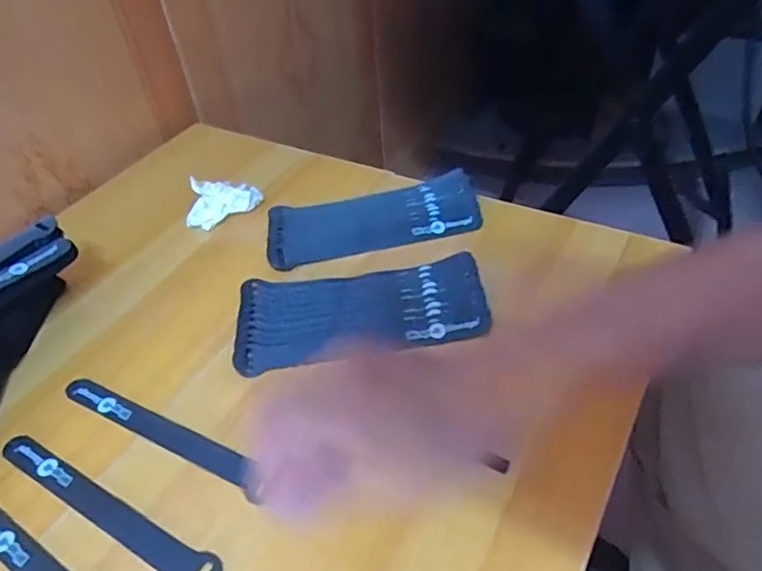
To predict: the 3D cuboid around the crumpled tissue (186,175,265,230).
[{"bbox_3d":[-0.161,-0.087,0.597,0.076,0.035,0.043,-21,46,-15],"label":"crumpled tissue"}]

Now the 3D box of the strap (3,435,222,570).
[{"bbox_3d":[-0.180,0.144,0.382,0.194,0.004,0.024,20,50,25],"label":"strap"}]

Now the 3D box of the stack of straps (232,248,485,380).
[{"bbox_3d":[-0.017,0.019,0.480,0.200,0.016,0.090,-5,44,1],"label":"stack of straps"}]

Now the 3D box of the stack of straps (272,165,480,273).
[{"bbox_3d":[-0.009,-0.069,0.570,0.199,0.011,0.091,-10,44,-4],"label":"stack of straps"}]

